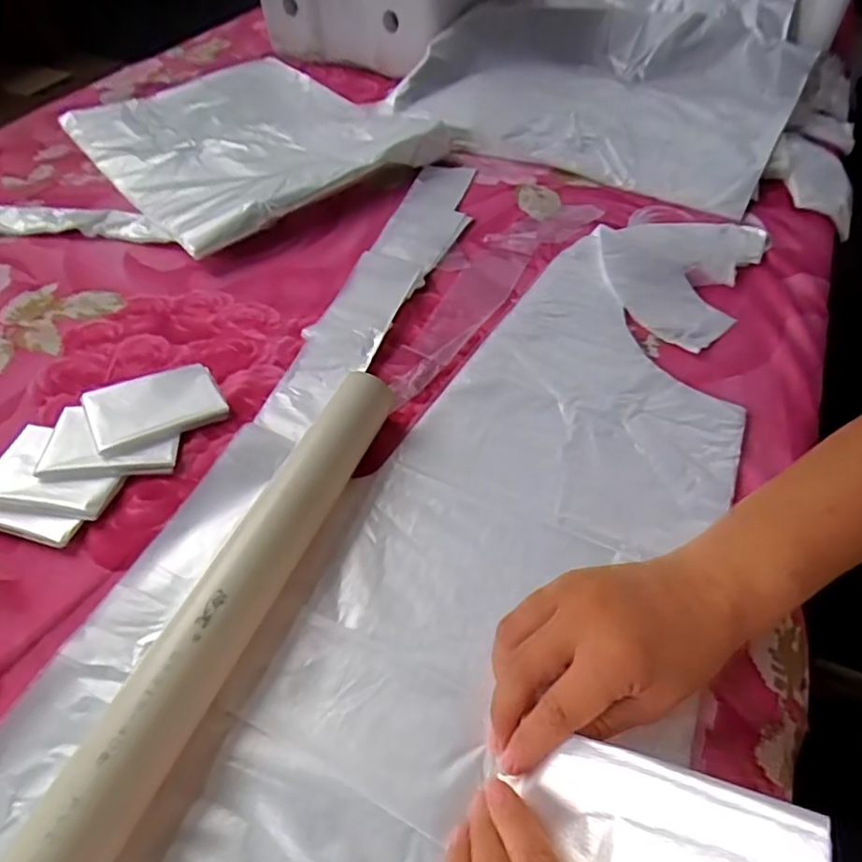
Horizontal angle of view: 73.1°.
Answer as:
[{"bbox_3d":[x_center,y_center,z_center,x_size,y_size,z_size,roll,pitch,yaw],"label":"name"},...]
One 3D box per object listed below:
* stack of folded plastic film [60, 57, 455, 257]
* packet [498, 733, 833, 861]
[{"bbox_3d":[-0.214,-0.345,0.671,0.312,0.040,0.389,-34,58,-25],"label":"stack of folded plastic film"},{"bbox_3d":[0.082,0.154,0.215,0.110,0.006,0.057,-6,45,44],"label":"packet"}]

